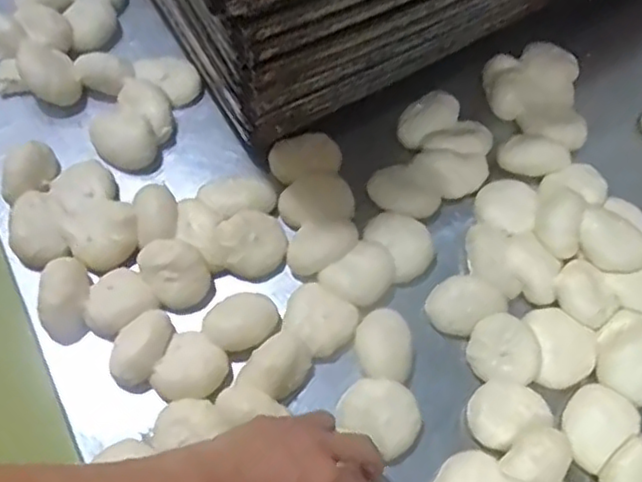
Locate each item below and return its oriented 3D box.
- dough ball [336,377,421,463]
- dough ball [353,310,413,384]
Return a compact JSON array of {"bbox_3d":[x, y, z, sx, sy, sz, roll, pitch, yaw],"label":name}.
[{"bbox_3d":[0.047,0.135,0.530,0.061,0.031,0.051,29,66,11],"label":"dough ball"},{"bbox_3d":[0.051,0.085,0.551,0.046,0.026,0.053,12,64,3],"label":"dough ball"}]

